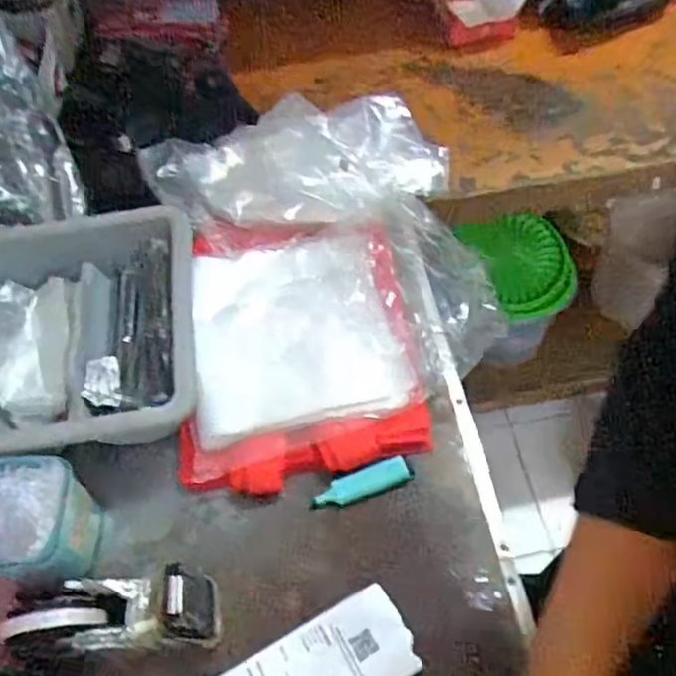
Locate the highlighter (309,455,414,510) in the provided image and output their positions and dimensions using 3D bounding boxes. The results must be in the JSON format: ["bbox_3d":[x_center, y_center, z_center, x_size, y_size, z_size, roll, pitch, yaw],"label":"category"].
[{"bbox_3d":[0.021,0.143,0.634,0.101,0.010,0.028,-17,57,-6],"label":"highlighter"}]

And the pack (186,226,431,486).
[{"bbox_3d":[-0.042,-0.009,0.716,0.245,0.052,0.337,-5,57,1],"label":"pack"}]

